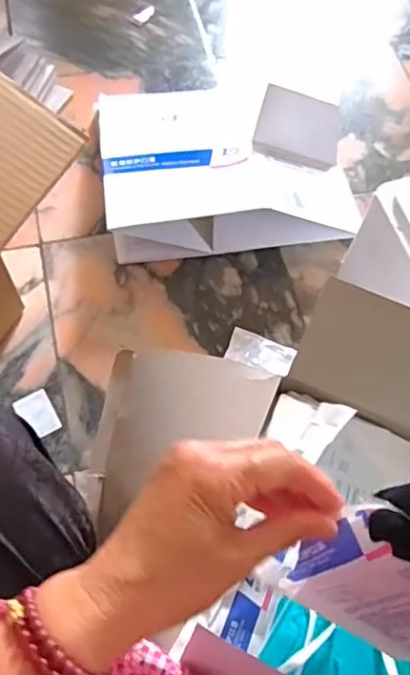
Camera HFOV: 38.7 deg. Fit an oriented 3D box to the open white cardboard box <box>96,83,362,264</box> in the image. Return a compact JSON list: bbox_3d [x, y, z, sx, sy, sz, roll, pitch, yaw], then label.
[{"bbox_3d":[0.033,-0.340,1.050,0.431,0.127,0.379,-5,64,-5],"label":"open white cardboard box"}]

